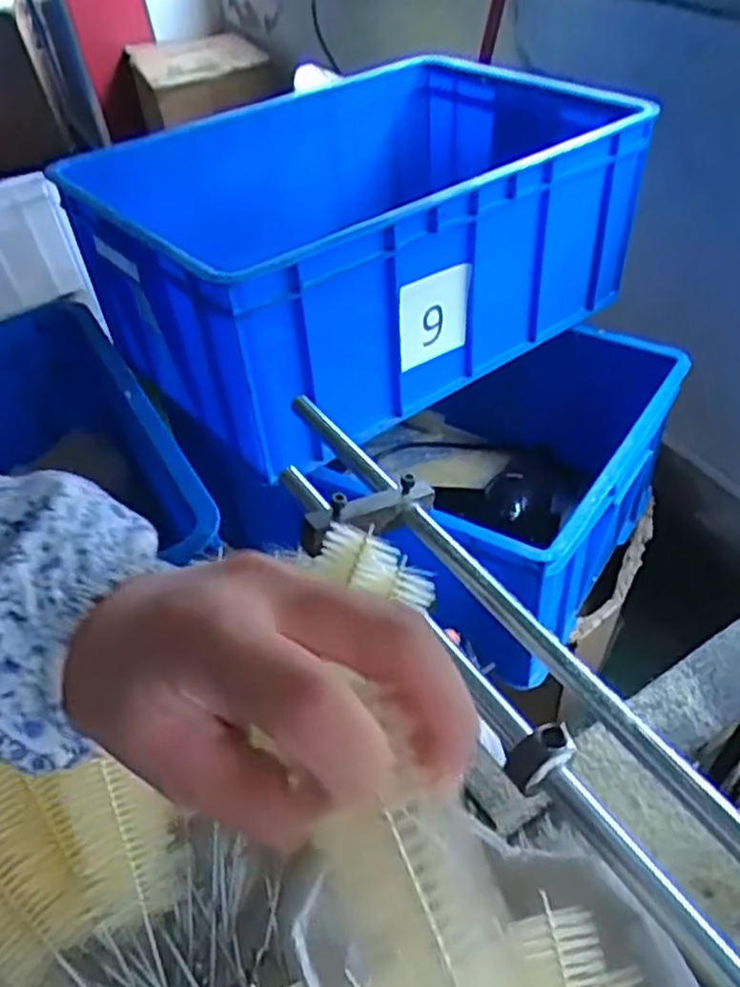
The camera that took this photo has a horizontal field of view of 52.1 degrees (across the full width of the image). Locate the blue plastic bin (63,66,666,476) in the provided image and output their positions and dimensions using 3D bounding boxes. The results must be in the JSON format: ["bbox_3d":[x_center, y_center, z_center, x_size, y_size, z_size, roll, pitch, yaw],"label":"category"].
[{"bbox_3d":[-0.004,-0.360,0.974,0.682,0.246,0.460,-35,54,-25],"label":"blue plastic bin"}]

